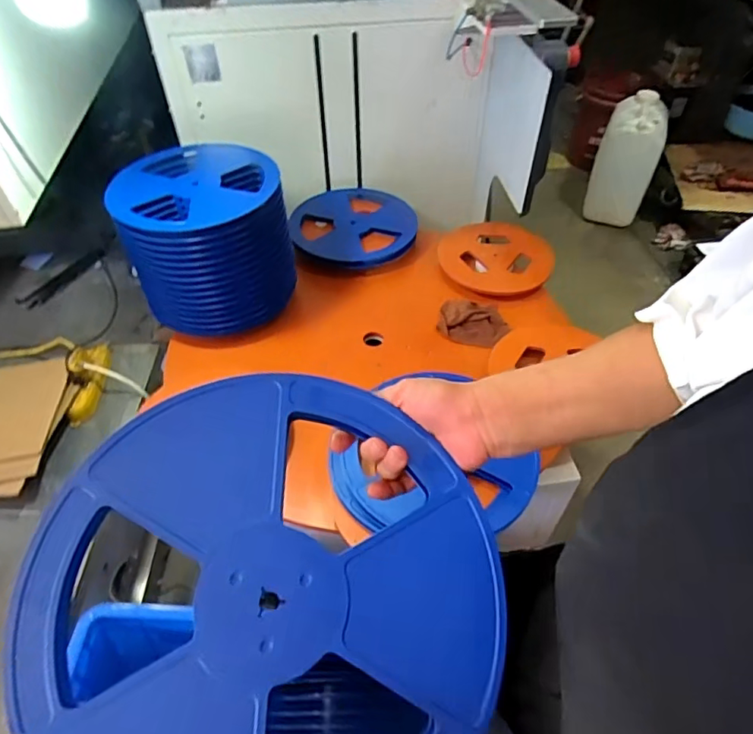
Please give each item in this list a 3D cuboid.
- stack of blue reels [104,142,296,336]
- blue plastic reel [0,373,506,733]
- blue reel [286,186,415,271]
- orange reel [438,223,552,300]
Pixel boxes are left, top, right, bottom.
[{"bbox_3d":[-0.340,-0.276,1.143,0.296,0.278,0.282,-2,48,-2],"label":"stack of blue reels"},{"bbox_3d":[-0.075,0.149,0.371,0.315,0.023,0.284,-3,70,-7],"label":"blue plastic reel"},{"bbox_3d":[-0.058,-0.371,1.369,0.314,0.035,0.306,-3,48,-3],"label":"blue reel"},{"bbox_3d":[0.285,-0.273,1.294,0.265,0.030,0.256,10,49,8],"label":"orange reel"}]

